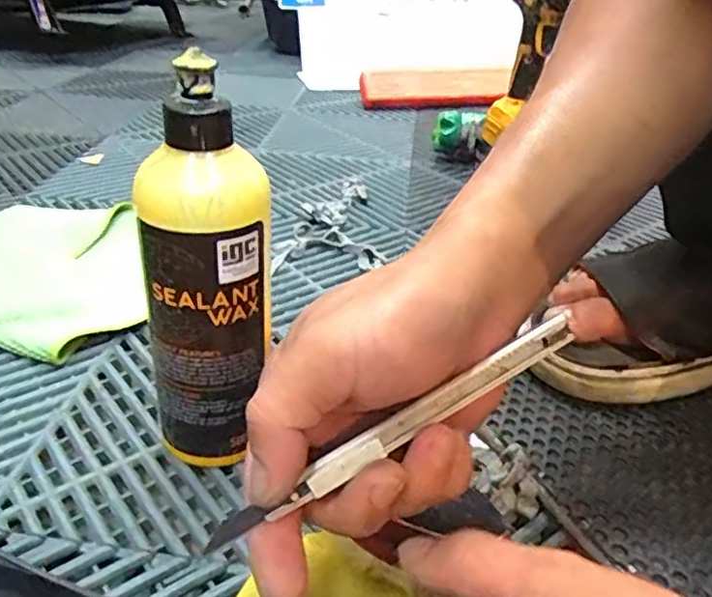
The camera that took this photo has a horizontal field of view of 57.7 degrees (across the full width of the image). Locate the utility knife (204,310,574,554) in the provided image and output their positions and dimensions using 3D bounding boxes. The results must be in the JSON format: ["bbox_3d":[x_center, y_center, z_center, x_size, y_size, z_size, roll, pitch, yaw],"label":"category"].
[{"bbox_3d":[0.015,0.049,0.235,0.151,0.010,0.007,-29,38,-9],"label":"utility knife"}]

